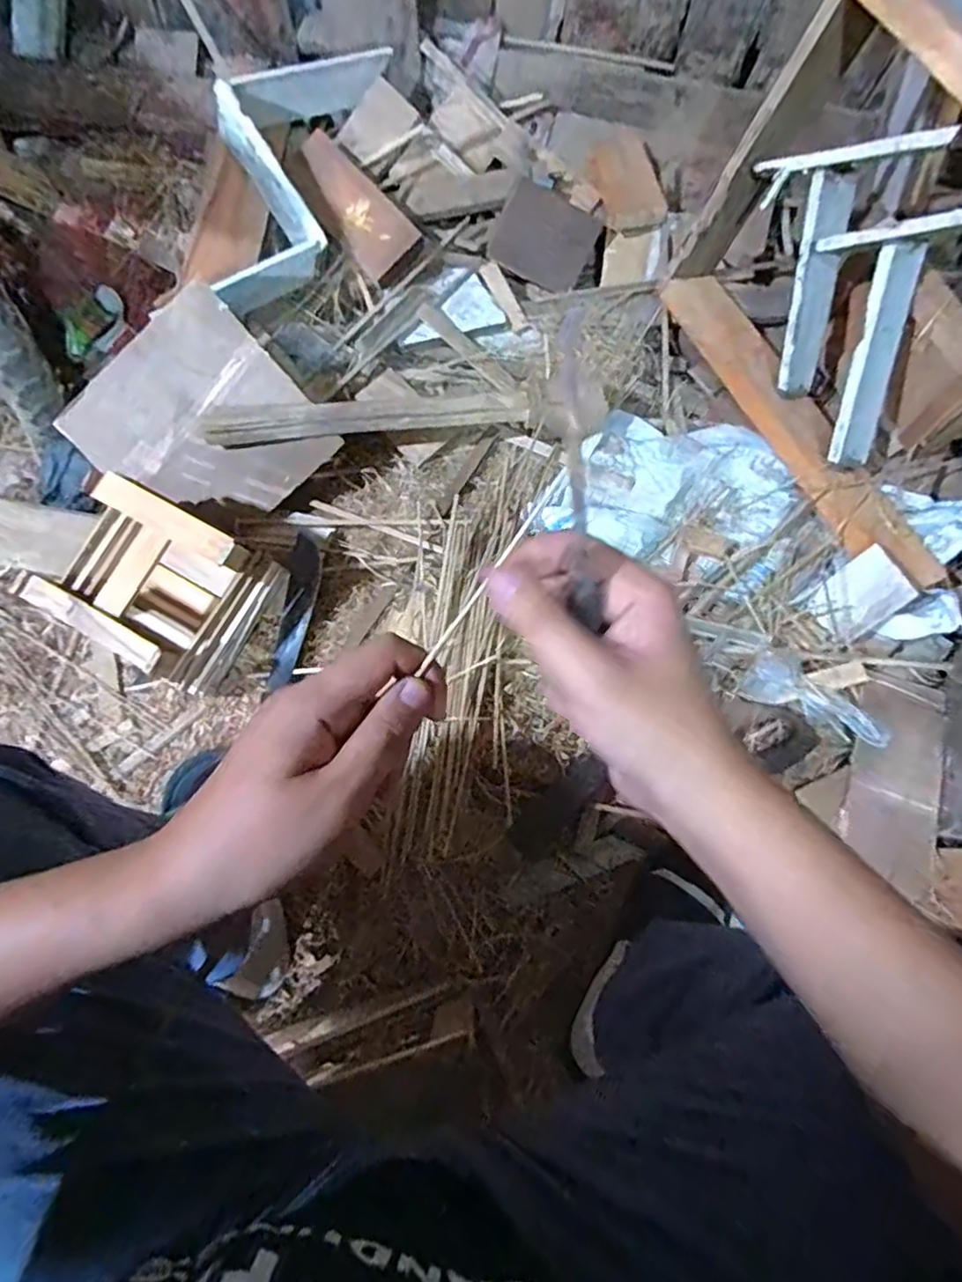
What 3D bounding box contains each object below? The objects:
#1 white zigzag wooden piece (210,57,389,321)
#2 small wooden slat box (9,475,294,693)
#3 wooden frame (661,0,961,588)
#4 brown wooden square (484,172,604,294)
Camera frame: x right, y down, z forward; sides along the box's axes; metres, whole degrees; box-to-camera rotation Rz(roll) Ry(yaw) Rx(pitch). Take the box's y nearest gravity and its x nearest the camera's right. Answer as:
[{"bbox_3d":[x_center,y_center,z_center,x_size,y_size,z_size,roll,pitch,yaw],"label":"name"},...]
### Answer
[{"bbox_3d":[-0.309,-0.731,0.977,0.206,0.112,0.490,13,74,2],"label":"white zigzag wooden piece"},{"bbox_3d":[-0.408,-0.066,0.806,0.210,0.187,0.182,30,75,6],"label":"small wooden slat box"},{"bbox_3d":[0.502,-0.406,0.784,0.114,0.426,0.619,-22,76,-24],"label":"wooden frame"},{"bbox_3d":[0.105,-0.667,1.057,0.154,0.128,0.014,27,39,-7],"label":"brown wooden square"}]

